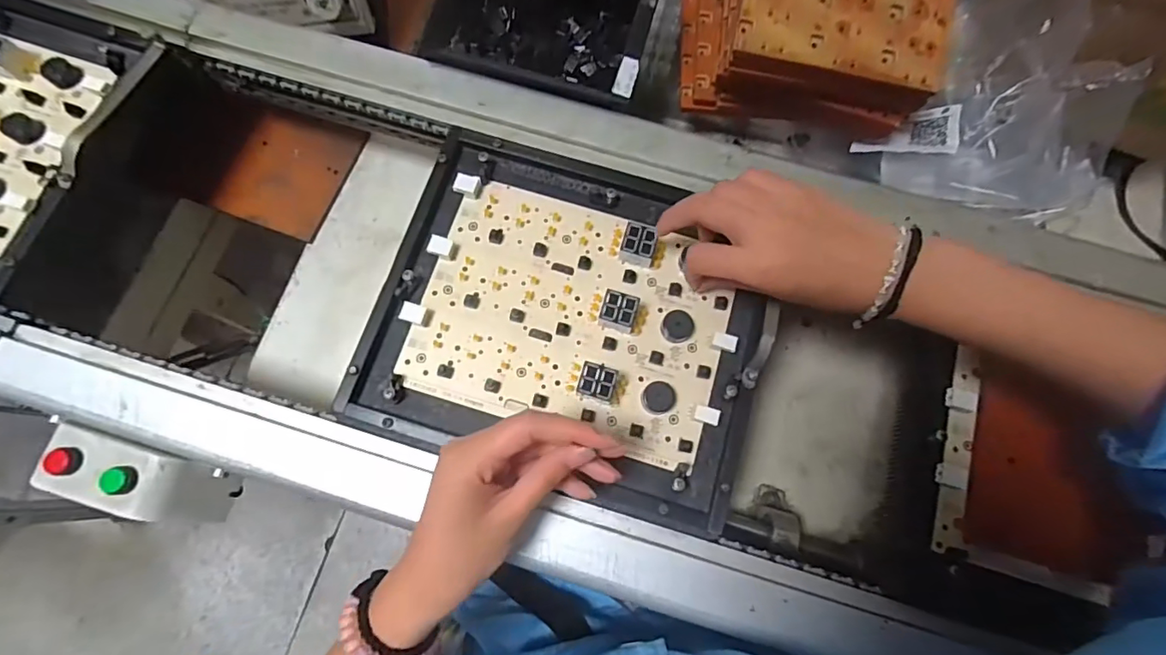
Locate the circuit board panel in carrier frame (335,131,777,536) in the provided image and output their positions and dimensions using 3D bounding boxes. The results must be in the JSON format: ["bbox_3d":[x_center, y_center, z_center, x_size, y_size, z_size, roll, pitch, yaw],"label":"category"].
[{"bbox_3d":[-0.007,-0.012,0.374,0.262,0.024,0.233,15,76,2],"label":"circuit board panel in carrier frame"}]

